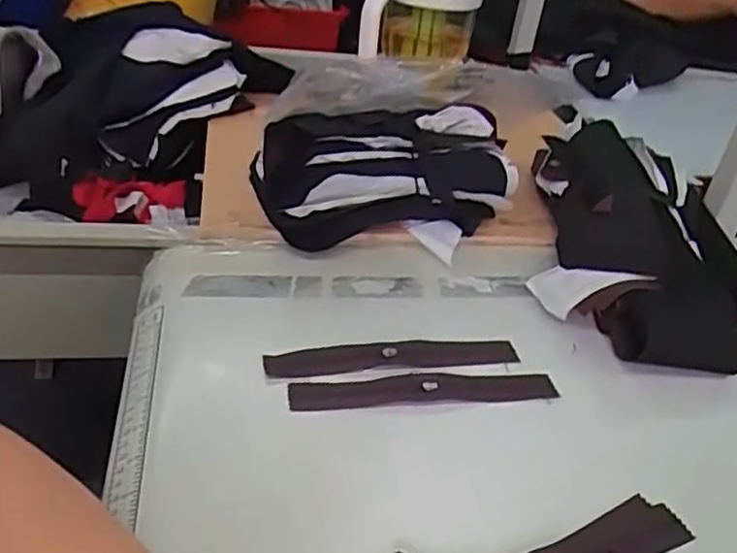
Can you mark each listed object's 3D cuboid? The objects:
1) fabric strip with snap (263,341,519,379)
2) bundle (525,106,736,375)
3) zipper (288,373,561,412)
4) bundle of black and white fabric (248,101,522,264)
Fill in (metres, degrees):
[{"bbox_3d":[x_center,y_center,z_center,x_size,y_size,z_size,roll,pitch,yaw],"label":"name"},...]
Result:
[{"bbox_3d":[0.020,0.059,0.491,0.186,0.006,0.027,-1,40,-13],"label":"fabric strip with snap"},{"bbox_3d":[0.235,-0.040,0.604,0.162,0.077,0.297,6,34,2],"label":"bundle"},{"bbox_3d":[0.040,0.076,0.465,0.186,0.007,0.028,-2,35,-10],"label":"zipper"},{"bbox_3d":[0.016,-0.090,0.625,0.230,0.093,0.128,-1,35,-9],"label":"bundle of black and white fabric"}]

